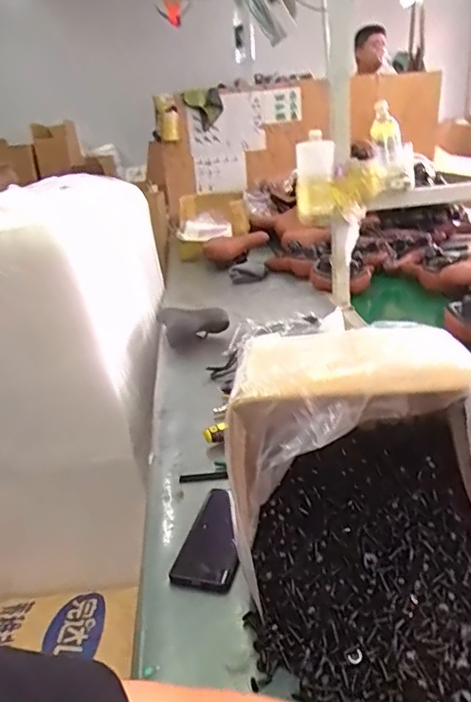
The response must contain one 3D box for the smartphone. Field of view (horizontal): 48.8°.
[{"bbox_3d":[-0.021,0.242,0.685,0.074,0.013,0.164,1,22,17],"label":"smartphone"}]

